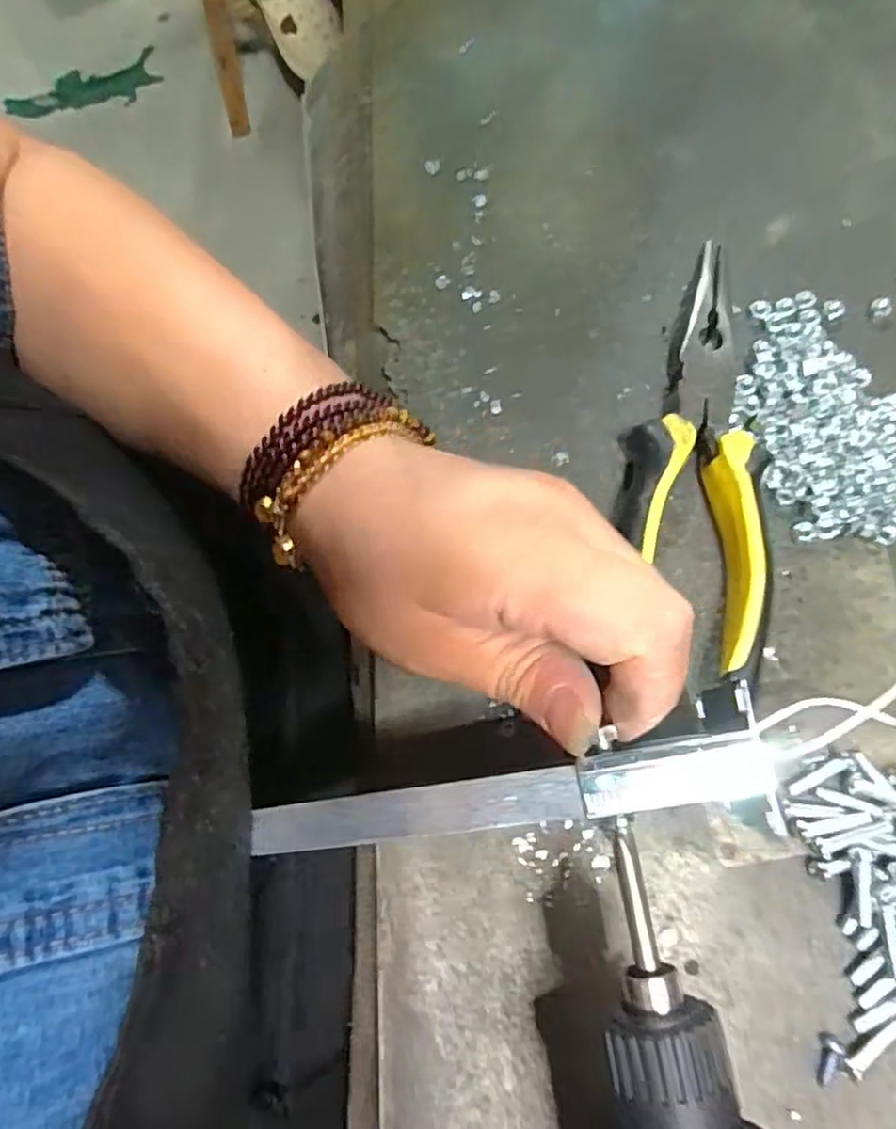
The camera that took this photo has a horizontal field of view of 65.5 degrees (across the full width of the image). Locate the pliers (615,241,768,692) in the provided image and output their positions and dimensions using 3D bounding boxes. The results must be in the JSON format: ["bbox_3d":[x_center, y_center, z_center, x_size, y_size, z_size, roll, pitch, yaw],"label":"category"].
[{"bbox_3d":[0.089,-0.049,0.259,0.047,0.025,0.179,5,74,2],"label":"pliers"}]

